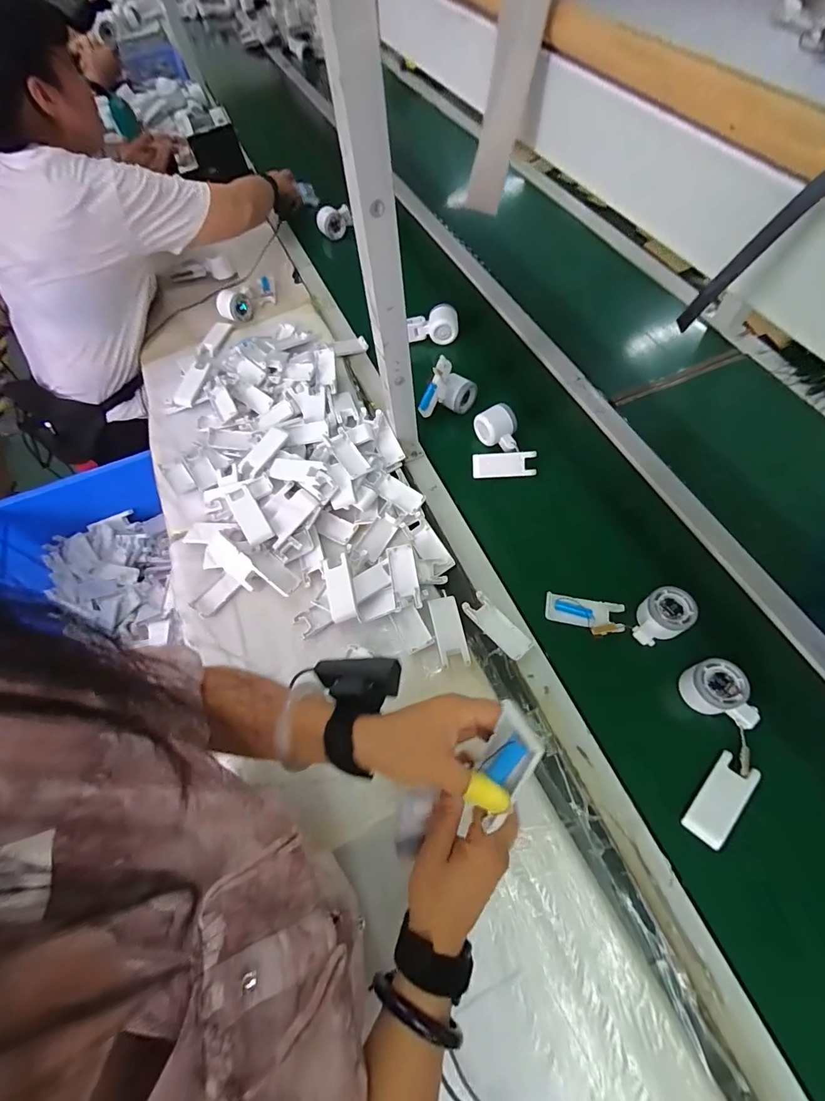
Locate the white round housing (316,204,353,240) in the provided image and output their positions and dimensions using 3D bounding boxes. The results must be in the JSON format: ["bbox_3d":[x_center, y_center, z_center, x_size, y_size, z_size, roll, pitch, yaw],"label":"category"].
[{"bbox_3d":[-0.193,-0.813,1.096,0.084,0.054,0.048,-15,61,-2],"label":"white round housing"}]

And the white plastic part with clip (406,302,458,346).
[{"bbox_3d":[0.046,-0.459,0.899,0.095,0.051,0.050,4,63,6],"label":"white plastic part with clip"}]

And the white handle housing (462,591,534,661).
[{"bbox_3d":[0.117,0.105,0.615,0.040,0.012,0.103,-39,66,-16],"label":"white handle housing"}]

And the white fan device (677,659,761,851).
[{"bbox_3d":[0.362,0.231,0.518,0.084,0.042,0.194,6,63,7],"label":"white fan device"}]

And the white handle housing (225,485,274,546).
[{"bbox_3d":[-0.251,-0.051,0.687,0.039,0.029,0.101,-31,63,-10],"label":"white handle housing"}]

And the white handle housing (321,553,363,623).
[{"bbox_3d":[-0.105,0.057,0.647,0.040,0.022,0.103,-15,62,-4],"label":"white handle housing"}]

